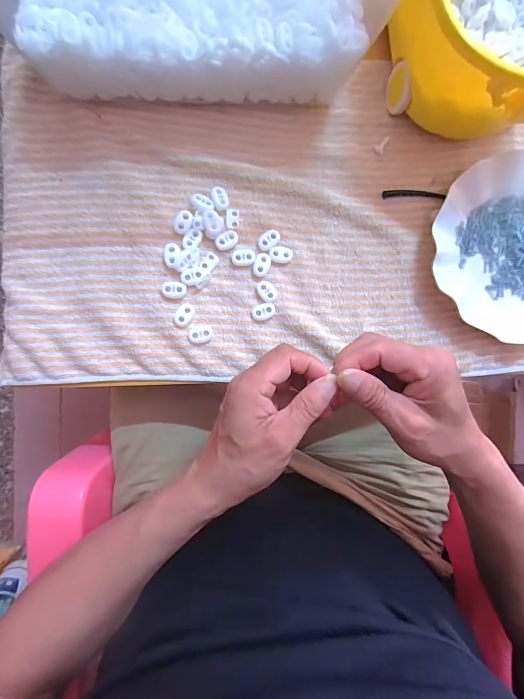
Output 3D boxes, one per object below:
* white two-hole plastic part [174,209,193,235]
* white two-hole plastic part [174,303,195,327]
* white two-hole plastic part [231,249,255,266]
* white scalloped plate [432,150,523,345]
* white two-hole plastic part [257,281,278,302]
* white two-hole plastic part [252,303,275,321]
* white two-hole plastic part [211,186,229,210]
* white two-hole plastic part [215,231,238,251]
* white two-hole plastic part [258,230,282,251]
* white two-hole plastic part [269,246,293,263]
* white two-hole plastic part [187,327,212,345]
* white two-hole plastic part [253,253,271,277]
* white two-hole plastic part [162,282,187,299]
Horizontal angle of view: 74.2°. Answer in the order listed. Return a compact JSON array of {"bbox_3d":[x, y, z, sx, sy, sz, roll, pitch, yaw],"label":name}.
[{"bbox_3d":[-0.073,-0.119,0.323,0.015,0.004,0.023,25,87,-8],"label":"white two-hole plastic part"},{"bbox_3d":[-0.072,-0.032,0.322,0.014,0.004,0.023,25,87,-8],"label":"white two-hole plastic part"},{"bbox_3d":[-0.017,-0.087,0.329,0.021,0.004,0.014,-2,90,-8],"label":"white two-hole plastic part"},{"bbox_3d":[0.259,-0.099,0.347,0.182,0.021,0.174,0,90,-8],"label":"white scalloped plate"},{"bbox_3d":[0.005,-0.055,0.331,0.015,0.004,0.023,-45,96,-6],"label":"white two-hole plastic part"},{"bbox_3d":[0.002,-0.036,0.330,0.022,0.004,0.015,-14,92,-8],"label":"white two-hole plastic part"},{"bbox_3d":[-0.039,-0.142,0.326,0.015,0.005,0.022,-23,93,-8],"label":"white two-hole plastic part"},{"bbox_3d":[-0.033,-0.103,0.328,0.023,0.005,0.014,-34,95,-7],"label":"white two-hole plastic part"},{"bbox_3d":[0.007,-0.105,0.332,0.023,0.004,0.015,-40,95,-6],"label":"white two-hole plastic part"},{"bbox_3d":[0.019,-0.091,0.333,0.022,0.004,0.015,-1,90,-8],"label":"white two-hole plastic part"},{"bbox_3d":[-0.057,-0.014,0.324,0.023,0.004,0.015,-15,92,-8],"label":"white two-hole plastic part"},{"bbox_3d":[0.000,-0.081,0.330,0.015,0.004,0.022,19,87,-8],"label":"white two-hole plastic part"},{"bbox_3d":[-0.081,-0.055,0.322,0.021,0.004,0.015,-1,90,-8],"label":"white two-hole plastic part"}]

